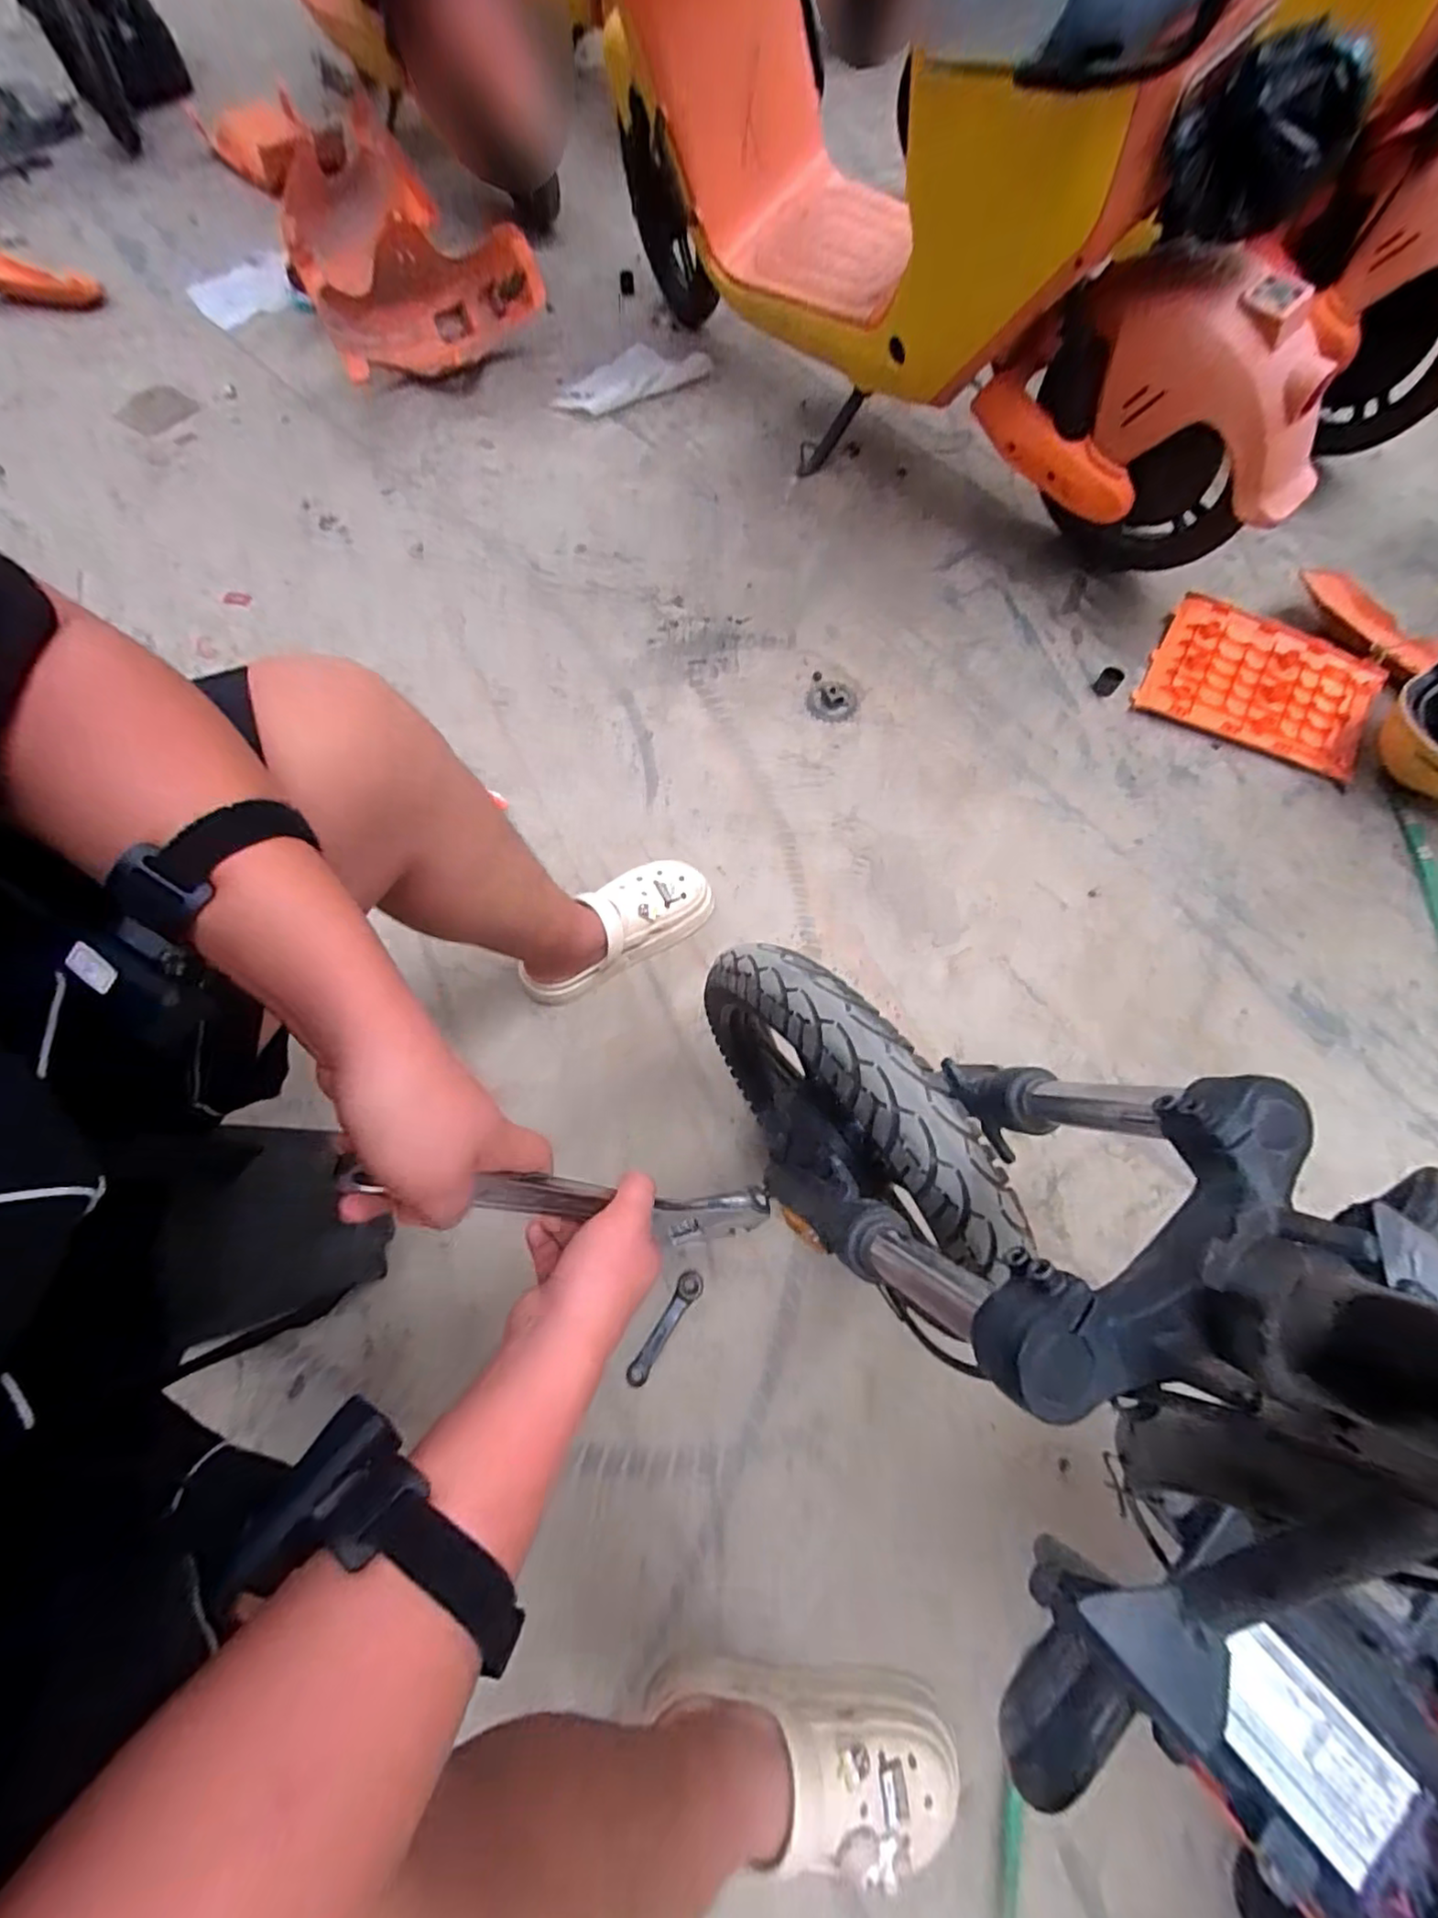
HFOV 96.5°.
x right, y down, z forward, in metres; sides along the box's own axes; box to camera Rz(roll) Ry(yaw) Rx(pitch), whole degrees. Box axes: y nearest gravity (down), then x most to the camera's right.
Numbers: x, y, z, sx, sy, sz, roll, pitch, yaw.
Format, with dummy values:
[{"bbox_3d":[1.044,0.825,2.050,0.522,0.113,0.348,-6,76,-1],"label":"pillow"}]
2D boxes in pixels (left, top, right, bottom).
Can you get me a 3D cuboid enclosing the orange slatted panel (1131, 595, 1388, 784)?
[{"bbox_3d":[0.888,-0.452,1.053,0.331,0.036,0.270,27,70,11],"label":"orange slatted panel"}]

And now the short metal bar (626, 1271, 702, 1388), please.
[{"bbox_3d":[-0.060,0.405,0.704,0.027,0.014,0.126,32,71,13],"label":"short metal bar"}]

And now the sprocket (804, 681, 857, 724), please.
[{"bbox_3d":[0.184,-0.421,1.048,0.082,0.016,0.075,0,67,0],"label":"sprocket"}]

